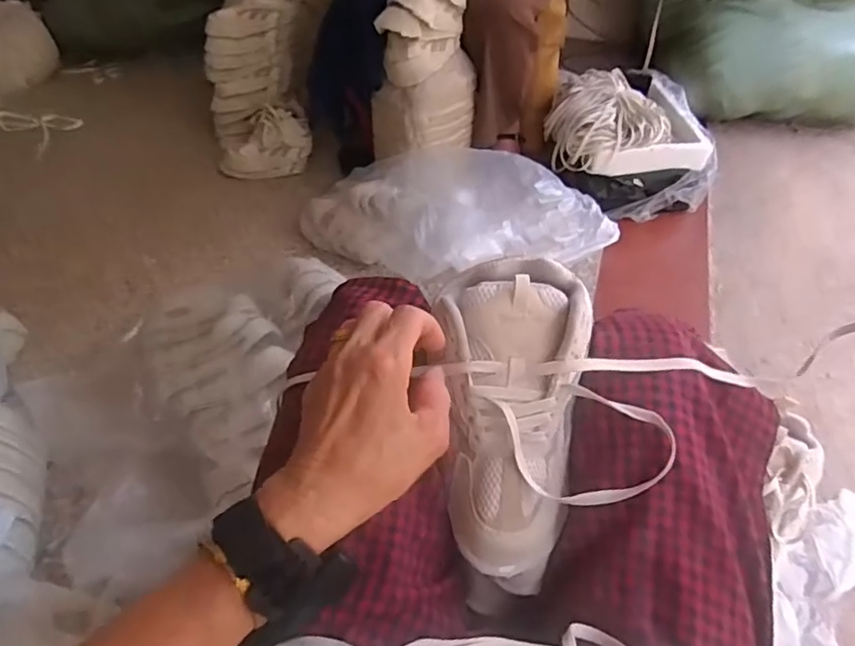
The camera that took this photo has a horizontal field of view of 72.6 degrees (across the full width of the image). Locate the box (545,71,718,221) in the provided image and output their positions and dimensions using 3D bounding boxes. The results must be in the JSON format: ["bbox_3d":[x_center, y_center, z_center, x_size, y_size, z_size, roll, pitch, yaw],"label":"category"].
[{"bbox_3d":[0.449,-0.428,1.347,0.333,0.223,0.353,-5,47,-6],"label":"box"}]

